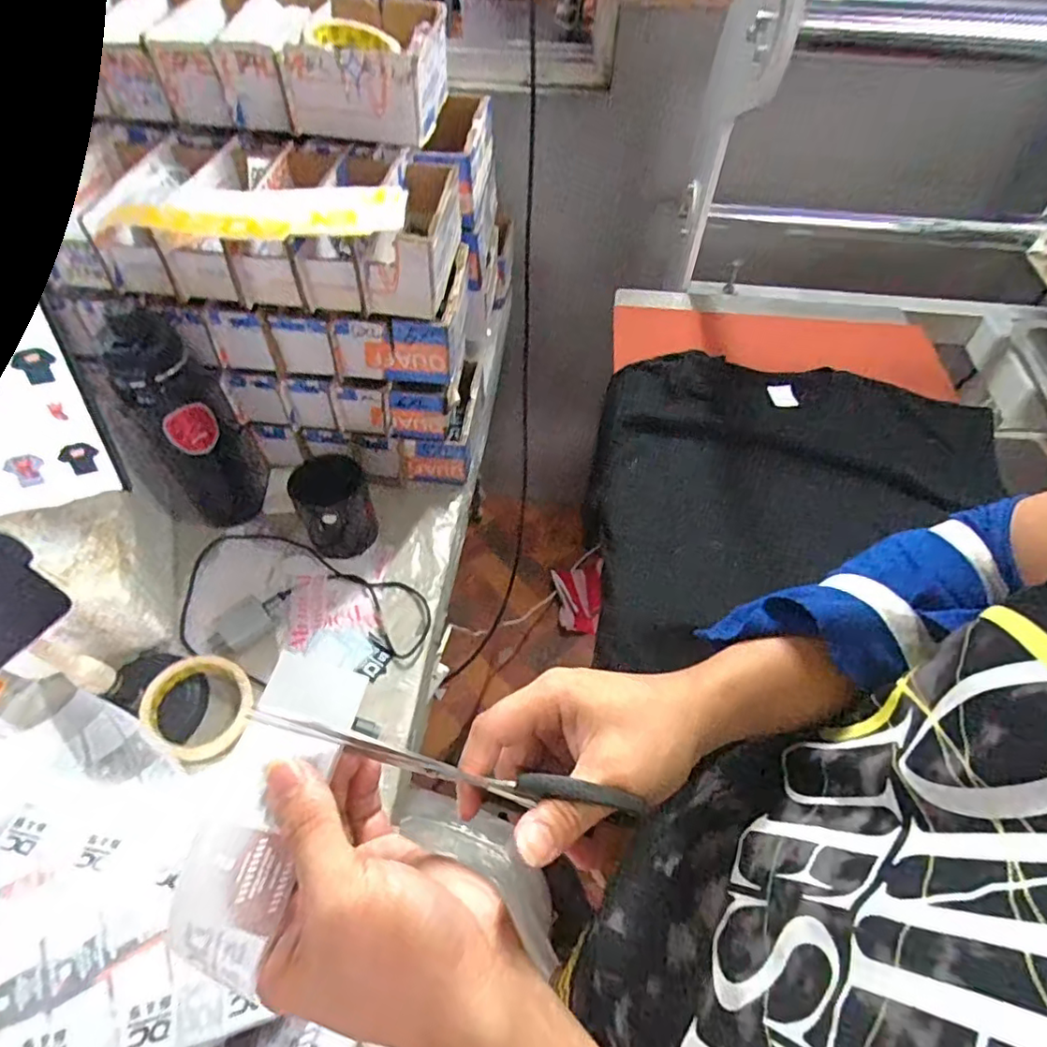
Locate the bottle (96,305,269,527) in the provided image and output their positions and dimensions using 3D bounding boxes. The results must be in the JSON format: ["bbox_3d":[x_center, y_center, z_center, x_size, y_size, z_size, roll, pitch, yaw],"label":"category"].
[{"bbox_3d":[-0.353,-0.096,0.612,0.098,0.267,0.085,-34,61,-23],"label":"bottle"}]

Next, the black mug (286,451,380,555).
[{"bbox_3d":[-0.214,-0.022,0.658,0.077,0.098,0.074,-20,56,-16],"label":"black mug"}]

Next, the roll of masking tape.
[{"bbox_3d":[-0.310,0.176,0.557,0.098,0.032,0.094,1,53,-1],"label":"roll of masking tape"}]

